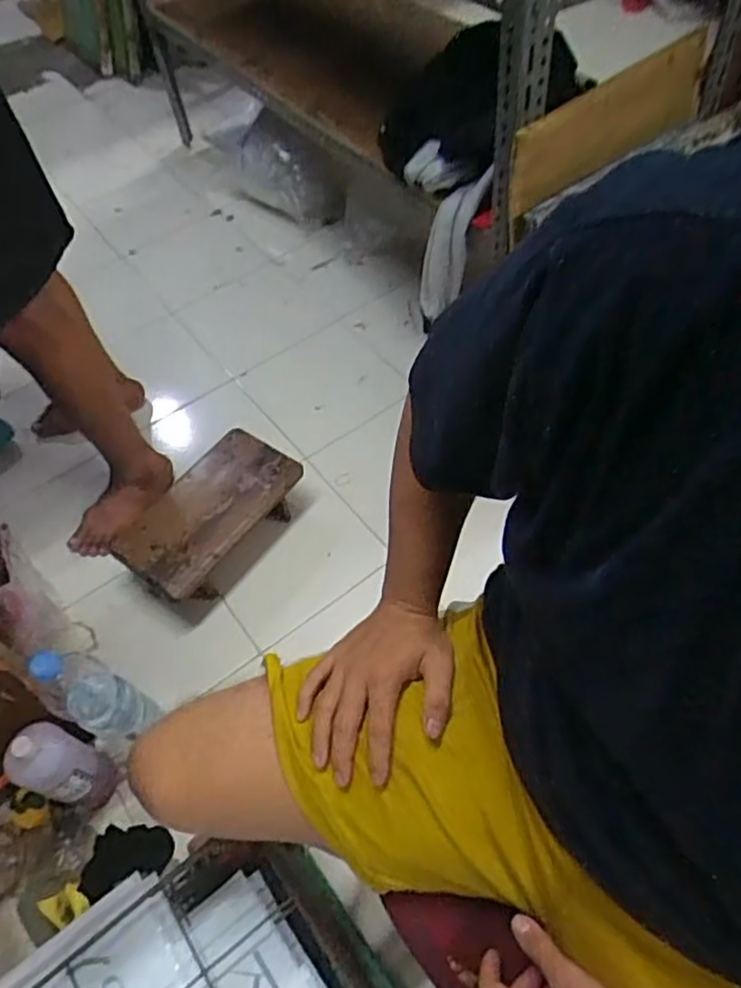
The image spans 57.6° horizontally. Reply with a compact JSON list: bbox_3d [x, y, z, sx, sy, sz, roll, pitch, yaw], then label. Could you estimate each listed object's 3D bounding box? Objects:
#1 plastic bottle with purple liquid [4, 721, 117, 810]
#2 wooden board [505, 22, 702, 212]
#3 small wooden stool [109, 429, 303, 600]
[{"bbox_3d":[-0.439,0.397,0.972,0.074,0.217,0.084,25,61,20],"label":"plastic bottle with purple liquid"},{"bbox_3d":[0.378,-0.589,1.064,0.441,0.117,0.032,-34,41,-19],"label":"wooden board"},{"bbox_3d":[-0.284,0.035,1.236,0.206,0.097,0.336,24,61,19],"label":"small wooden stool"}]

